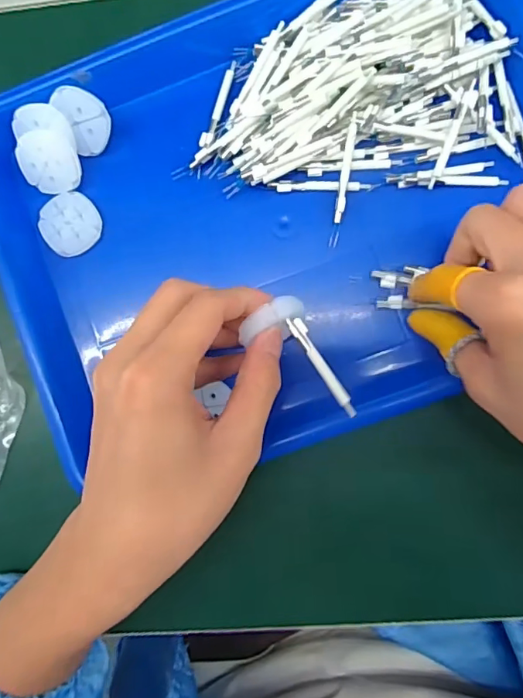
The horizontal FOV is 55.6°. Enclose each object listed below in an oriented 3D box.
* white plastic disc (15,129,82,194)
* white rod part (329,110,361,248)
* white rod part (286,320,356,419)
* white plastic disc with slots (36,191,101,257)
[{"bbox_3d":[-0.125,-0.109,0.291,0.034,0.004,0.034,-1,112,-1],"label":"white plastic disc"},{"bbox_3d":[0.047,-0.096,0.284,0.005,0.005,0.072,8,103,2],"label":"white rod part"},{"bbox_3d":[0.029,0.008,0.241,0.007,0.004,0.056,-31,76,0],"label":"white rod part"},{"bbox_3d":[-0.115,-0.075,0.296,0.034,0.004,0.034,-27,88,3],"label":"white plastic disc with slots"}]

